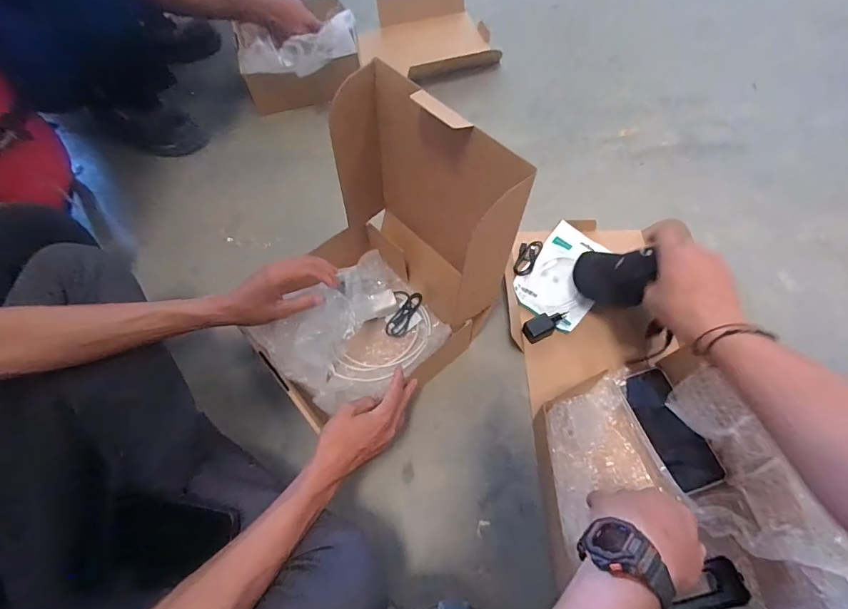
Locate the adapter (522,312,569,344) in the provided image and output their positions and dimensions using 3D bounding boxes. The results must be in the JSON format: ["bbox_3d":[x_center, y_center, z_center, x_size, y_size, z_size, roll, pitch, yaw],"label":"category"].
[{"bbox_3d":[0.203,0.031,0.668,0.079,0.030,0.031,-23,64,-11],"label":"adapter"}]

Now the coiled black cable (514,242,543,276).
[{"bbox_3d":[0.186,-0.085,0.742,0.036,0.006,0.081,23,65,13],"label":"coiled black cable"}]

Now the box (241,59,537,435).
[{"bbox_3d":[-0.087,-0.038,0.534,0.316,0.340,0.249,-40,68,-18],"label":"box"}]

